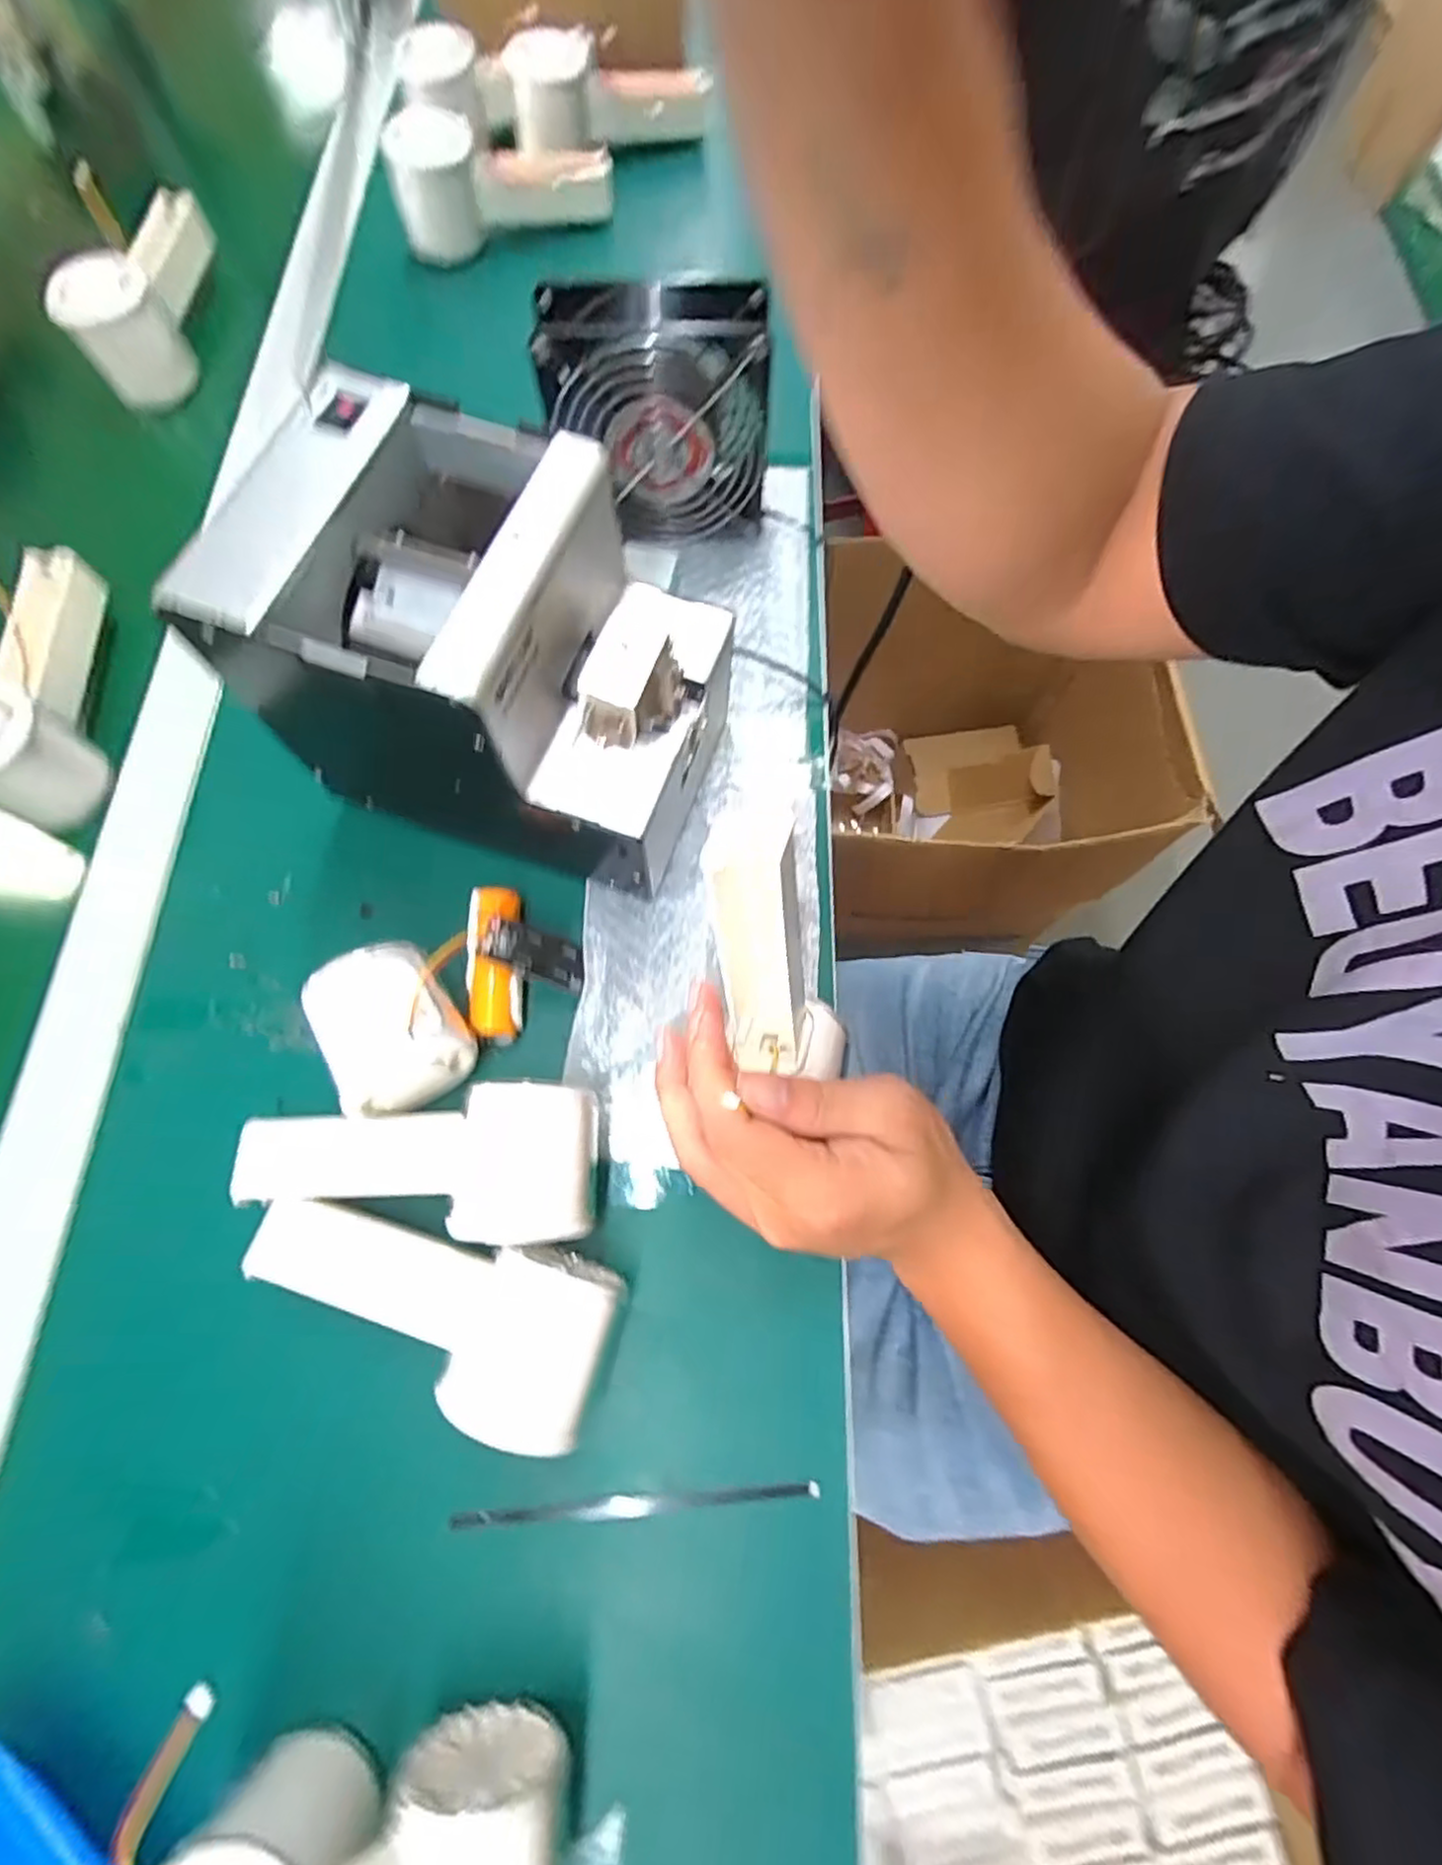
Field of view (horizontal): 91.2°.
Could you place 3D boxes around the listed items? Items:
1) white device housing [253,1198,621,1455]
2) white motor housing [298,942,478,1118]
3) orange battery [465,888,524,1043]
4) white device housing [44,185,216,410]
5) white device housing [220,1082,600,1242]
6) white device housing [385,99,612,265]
[{"bbox_3d":[-0.118,0.151,0.287,0.152,0.052,0.061,11,72,4],"label":"white device housing"},{"bbox_3d":[-0.146,0.045,0.322,0.057,0.050,0.066,-23,73,-7],"label":"white motor housing"},{"bbox_3d":[-0.109,0.015,0.345,0.023,0.029,0.074,-5,72,-2],"label":"orange battery"},{"bbox_3d":[-0.395,-0.441,0.481,0.051,0.063,0.155,-3,72,-1],"label":"white device housing"},{"bbox_3d":[-0.130,0.095,0.308,0.153,0.046,0.062,3,72,1],"label":"white device housing"},{"bbox_3d":[-0.159,-0.549,0.516,0.152,0.060,0.048,-7,72,-2],"label":"white device housing"}]

